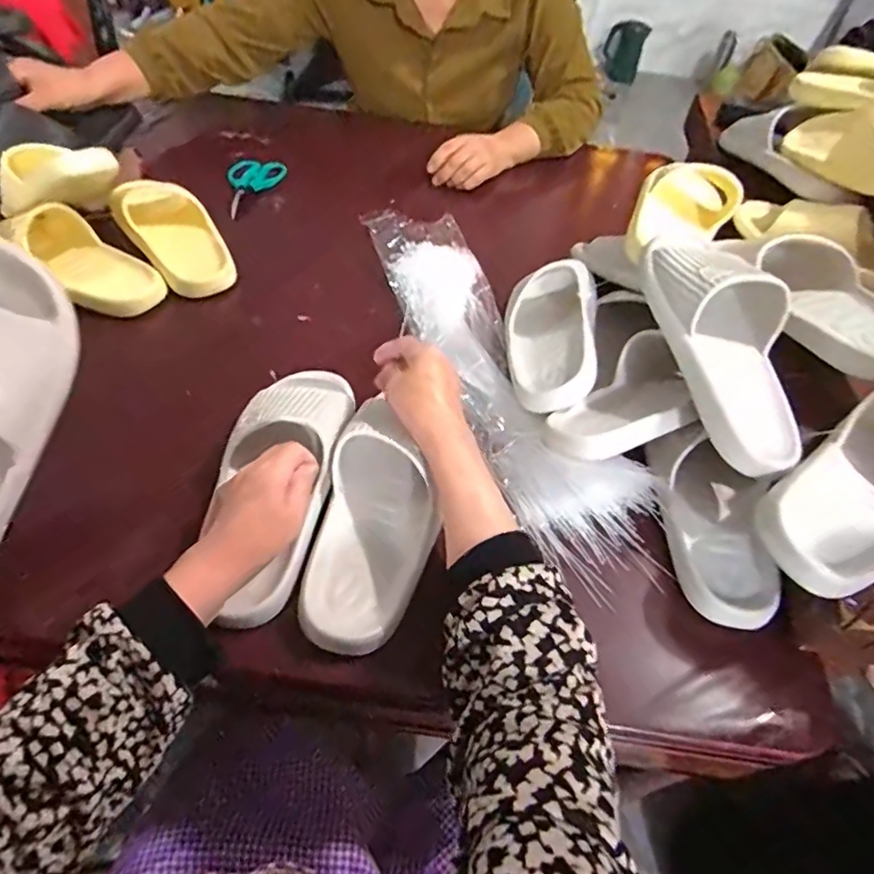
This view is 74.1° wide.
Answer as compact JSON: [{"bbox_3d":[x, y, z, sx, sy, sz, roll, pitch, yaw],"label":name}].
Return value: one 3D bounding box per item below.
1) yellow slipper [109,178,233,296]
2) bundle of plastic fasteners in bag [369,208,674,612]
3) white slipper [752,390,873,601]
[{"bbox_3d":[-0.346,-0.265,0.754,0.103,0.050,0.244,-25,56,-21],"label":"yellow slipper"},{"bbox_3d":[0.061,-0.098,0.655,0.139,0.043,0.568,-18,54,-16],"label":"bundle of plastic fasteners in bag"},{"bbox_3d":[0.378,0.024,0.470,0.280,0.066,0.106,-29,57,-23],"label":"white slipper"}]

